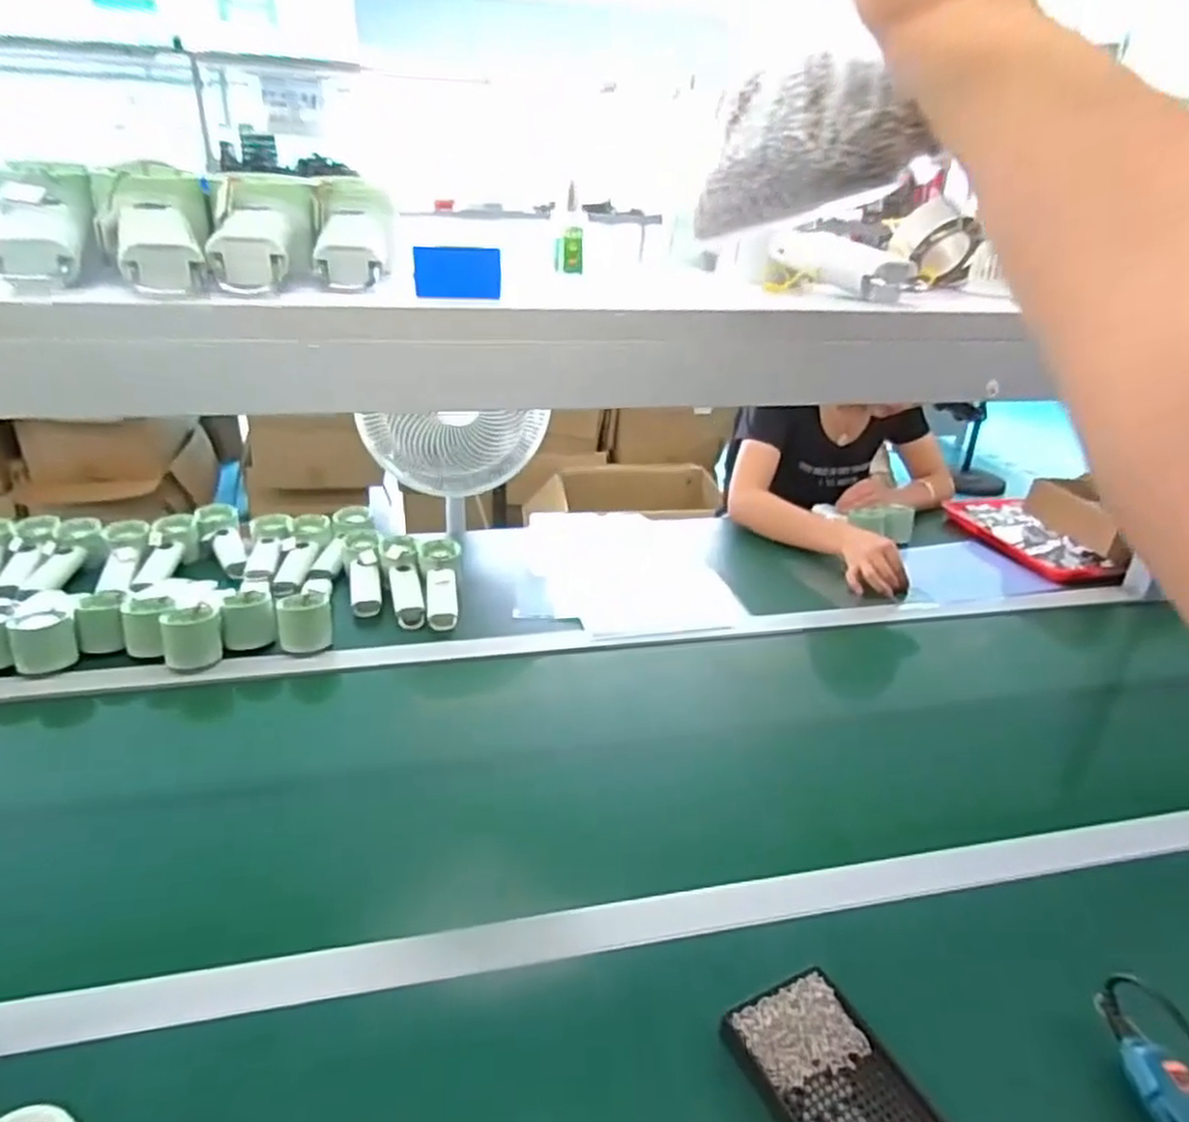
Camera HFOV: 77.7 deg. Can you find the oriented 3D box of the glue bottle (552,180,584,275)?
[{"bbox_3d":[-0.017,-0.211,0.472,0.020,0.050,0.012,1,26,-2],"label":"glue bottle"}]

